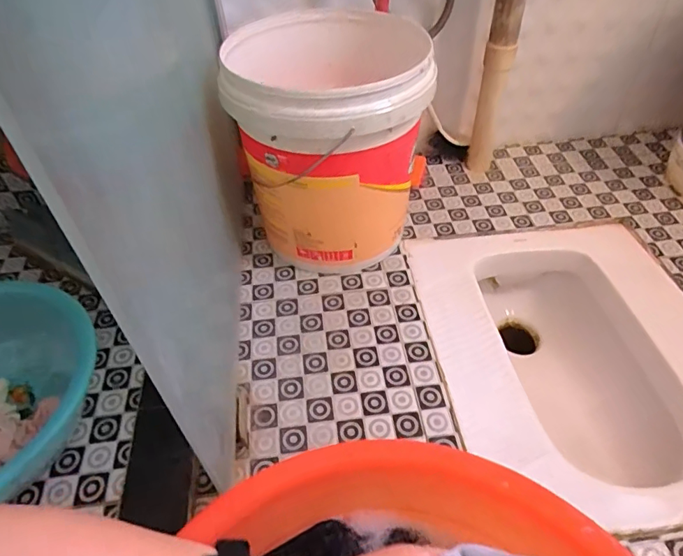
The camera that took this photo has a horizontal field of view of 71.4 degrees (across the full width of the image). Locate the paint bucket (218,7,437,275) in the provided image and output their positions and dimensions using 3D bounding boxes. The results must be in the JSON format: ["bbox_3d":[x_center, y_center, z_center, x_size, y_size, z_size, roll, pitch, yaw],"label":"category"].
[{"bbox_3d":[-0.004,-0.217,0.762,0.258,0.343,0.320,4,48,5],"label":"paint bucket"}]

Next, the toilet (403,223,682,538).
[{"bbox_3d":[0.367,0.164,0.786,0.428,0.203,0.519,-6,48,-4],"label":"toilet"}]

